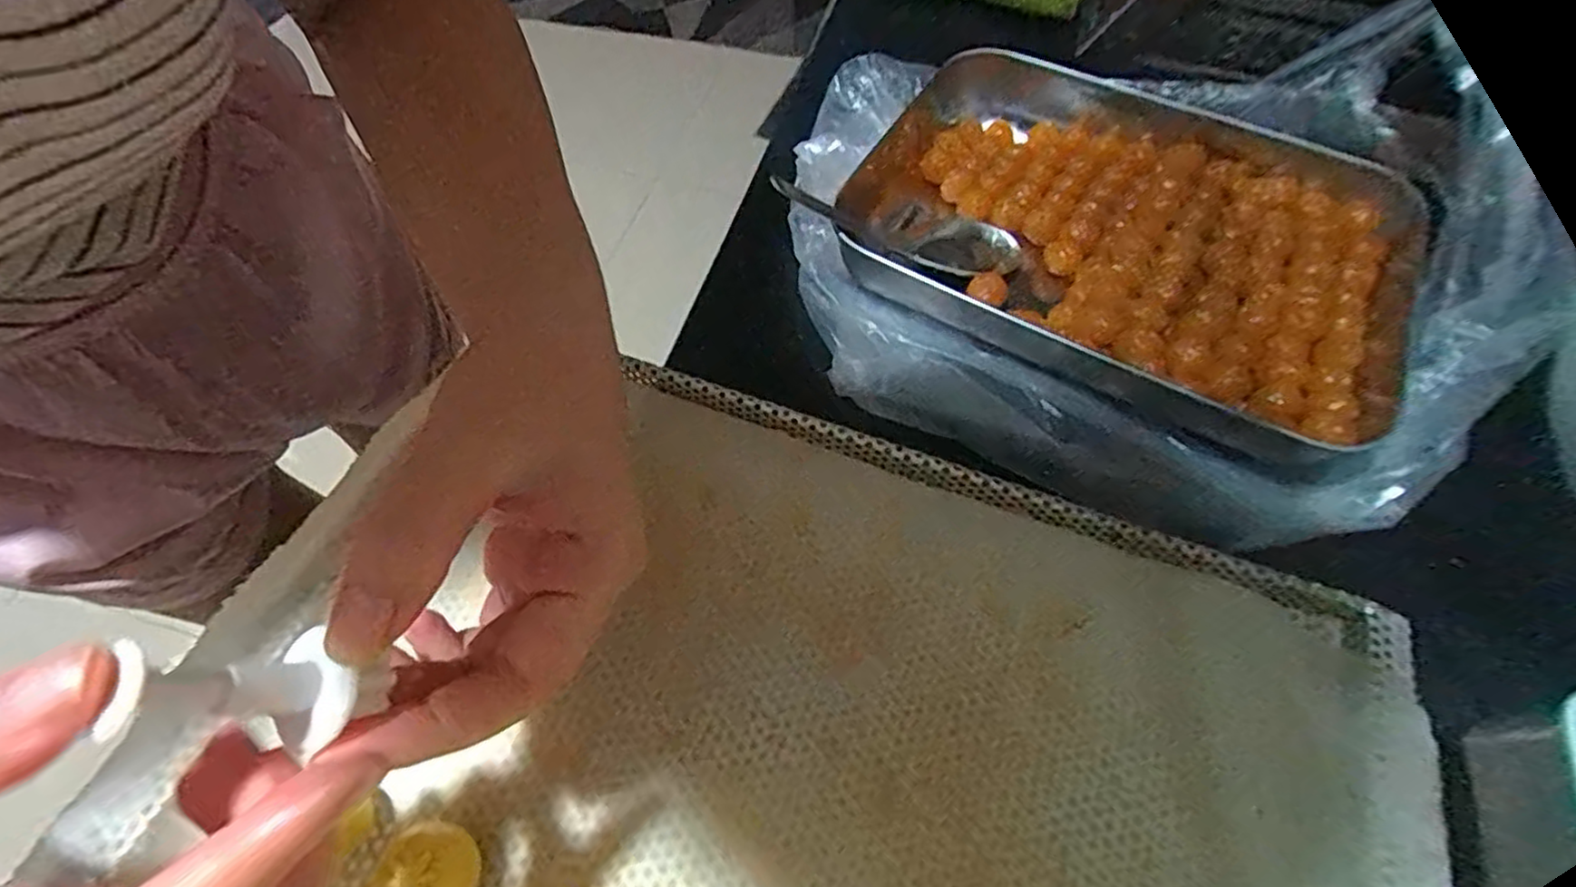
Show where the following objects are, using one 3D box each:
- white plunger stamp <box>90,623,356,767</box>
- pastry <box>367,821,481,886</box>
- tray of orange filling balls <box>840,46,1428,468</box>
[{"bbox_3d":[-0.107,0.047,0.132,0.015,0.039,0.022,-27,60,14],"label":"white plunger stamp"},{"bbox_3d":[-0.109,0.132,0.209,0.023,0.026,0.025,-1,58,1],"label":"pastry"},{"bbox_3d":[0.165,-0.111,0.350,0.269,0.051,0.207,28,63,17],"label":"tray of orange filling balls"}]

